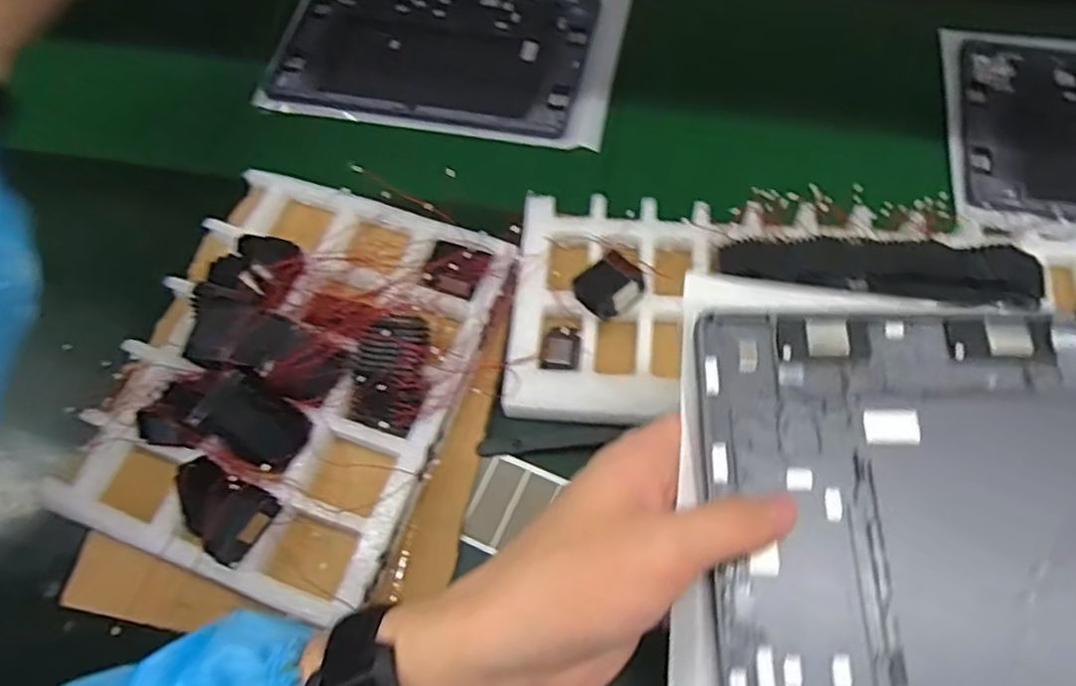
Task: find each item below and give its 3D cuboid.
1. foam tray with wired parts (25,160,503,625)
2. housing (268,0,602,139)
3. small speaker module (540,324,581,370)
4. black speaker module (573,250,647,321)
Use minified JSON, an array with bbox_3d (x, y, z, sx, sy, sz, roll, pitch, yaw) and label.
[{"bbox_3d":[-0.156,0.013,0.435,0.219,0.055,0.259,17,65,11],"label":"foam tray with wired parts"},{"bbox_3d":[-0.084,-0.265,0.609,0.255,0.014,0.184,10,64,8],"label":"housing"},{"bbox_3d":[0.015,0.003,0.446,0.024,0.009,0.033,6,63,6],"label":"small speaker module"},{"bbox_3d":[0.046,-0.035,0.437,0.039,0.020,0.033,-40,69,-19],"label":"black speaker module"}]

